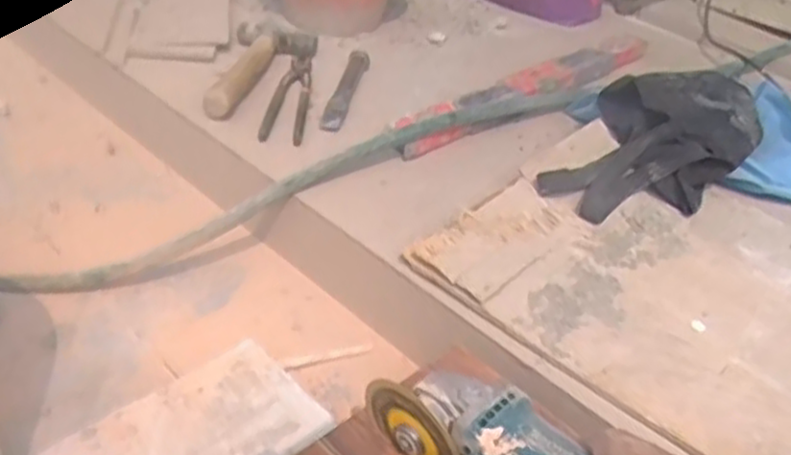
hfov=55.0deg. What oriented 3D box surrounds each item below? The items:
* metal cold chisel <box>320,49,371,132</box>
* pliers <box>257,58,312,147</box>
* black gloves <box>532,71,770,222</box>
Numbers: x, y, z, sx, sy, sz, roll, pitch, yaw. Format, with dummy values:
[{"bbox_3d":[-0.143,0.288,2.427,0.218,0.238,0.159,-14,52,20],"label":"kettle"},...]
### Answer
[{"bbox_3d":[-0.068,-0.188,1.033,0.031,0.014,0.219,7,38,7],"label":"metal cold chisel"},{"bbox_3d":[-0.138,-0.175,1.007,0.052,0.015,0.225,7,36,-4],"label":"pliers"},{"bbox_3d":[0.335,-0.113,0.939,0.186,0.082,0.389,27,40,23],"label":"black gloves"}]

